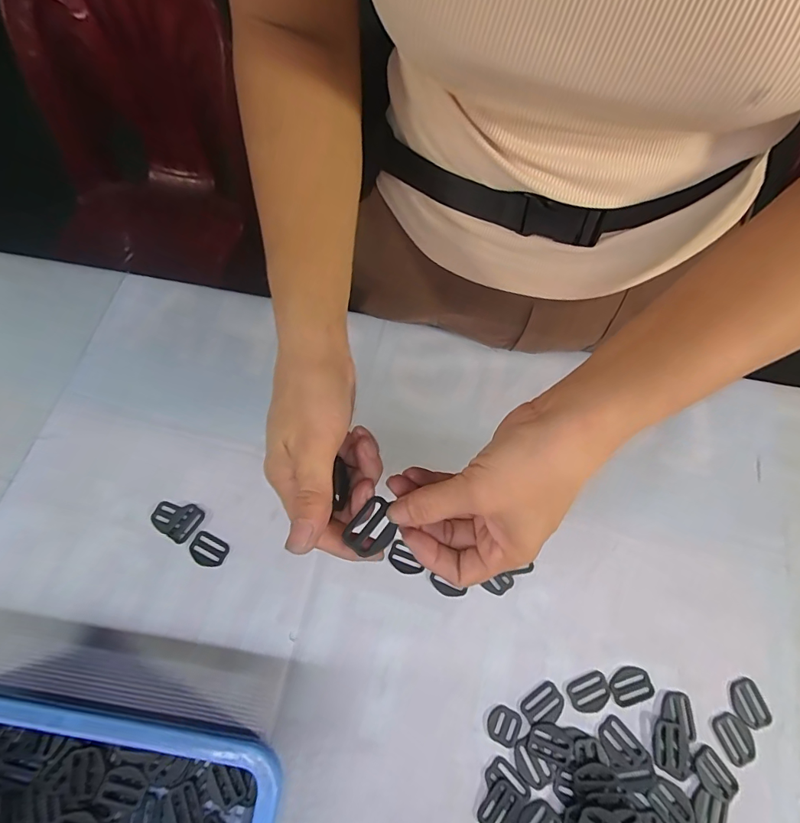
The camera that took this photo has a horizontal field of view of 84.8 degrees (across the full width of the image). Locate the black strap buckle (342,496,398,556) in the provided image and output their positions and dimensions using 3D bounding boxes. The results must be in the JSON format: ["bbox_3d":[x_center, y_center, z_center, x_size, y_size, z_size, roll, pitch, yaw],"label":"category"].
[{"bbox_3d":[-0.015,0.065,0.244,0.023,0.005,0.030,41,73,15],"label":"black strap buckle"}]

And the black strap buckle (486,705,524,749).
[{"bbox_3d":[0.079,0.239,0.333,0.024,0.004,0.023,25,70,10],"label":"black strap buckle"}]

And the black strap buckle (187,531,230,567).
[{"bbox_3d":[-0.165,0.119,0.377,0.033,0.004,0.025,21,69,8],"label":"black strap buckle"}]

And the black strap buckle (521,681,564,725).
[{"bbox_3d":[0.111,0.227,0.338,0.033,0.004,0.022,-29,71,-11],"label":"black strap buckle"}]

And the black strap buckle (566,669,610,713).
[{"bbox_3d":[0.148,0.220,0.342,0.033,0.004,0.025,-19,69,-8],"label":"black strap buckle"}]

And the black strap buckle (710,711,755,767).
[{"bbox_3d":[0.254,0.248,0.332,0.025,0.004,0.032,-25,70,-10],"label":"black strap buckle"}]

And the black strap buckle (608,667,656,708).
[{"bbox_3d":[0.181,0.216,0.344,0.033,0.004,0.025,-19,69,-8],"label":"black strap buckle"}]

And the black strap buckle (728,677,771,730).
[{"bbox_3d":[0.272,0.228,0.342,0.026,0.004,0.032,-9,68,-4],"label":"black strap buckle"}]

